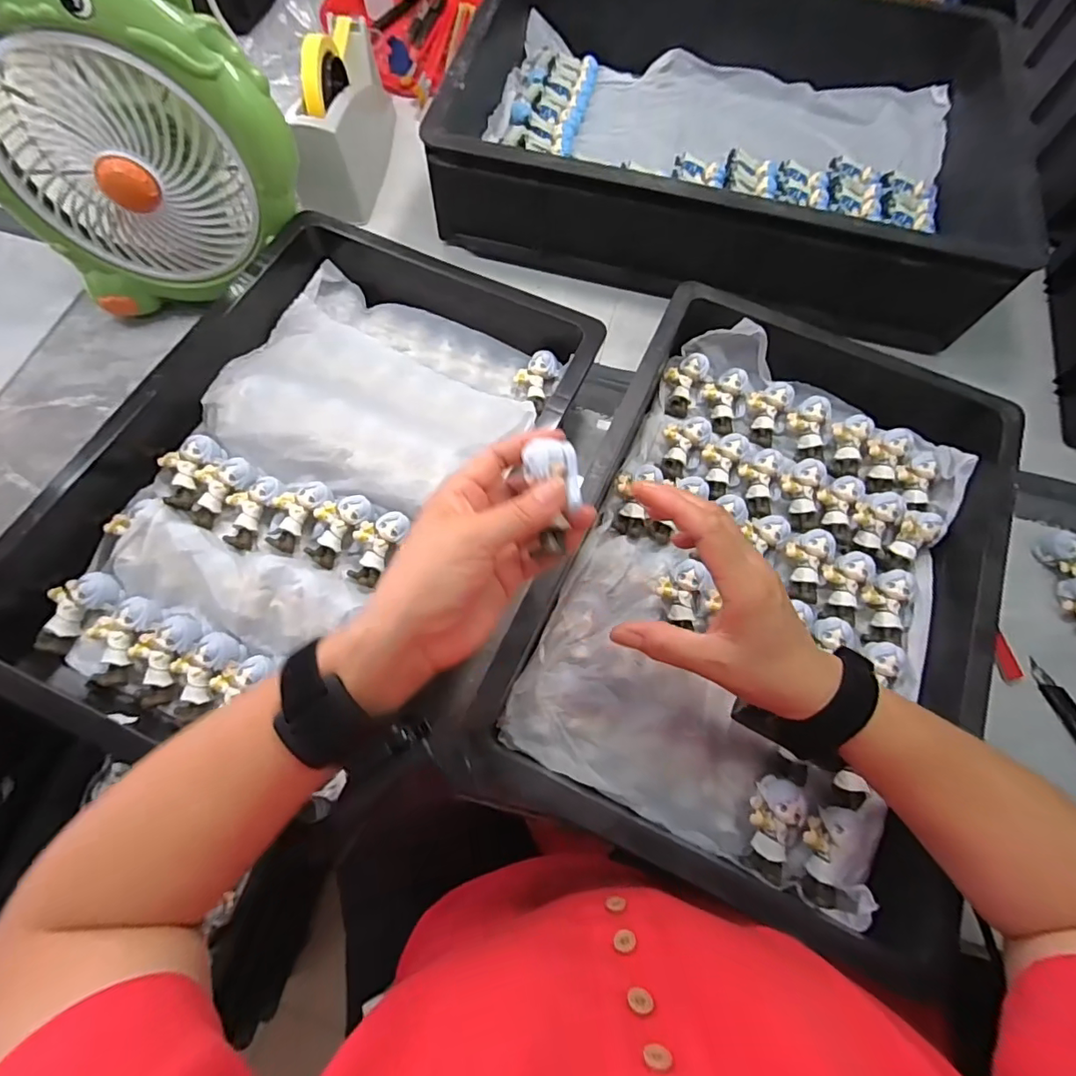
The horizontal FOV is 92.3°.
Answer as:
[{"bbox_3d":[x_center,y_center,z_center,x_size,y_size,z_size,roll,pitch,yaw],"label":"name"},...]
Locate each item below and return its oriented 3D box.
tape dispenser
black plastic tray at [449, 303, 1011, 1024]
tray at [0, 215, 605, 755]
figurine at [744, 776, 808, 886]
[{"bbox_3d":[-0.214,-0.471,0.572,0.060,0.116,0.218,4,69,-1],"label":"tape dispenser"},{"bbox_3d":[0.174,0.015,0.405,0.303,0.071,0.448,22,70,6],"label":"black plastic tray"},{"bbox_3d":[-0.177,-0.067,0.430,0.317,0.067,0.479,26,70,7],"label":"tray"},{"bbox_3d":[0.162,0.200,0.357,0.035,0.023,0.062,16,82,3],"label":"figurine"}]

